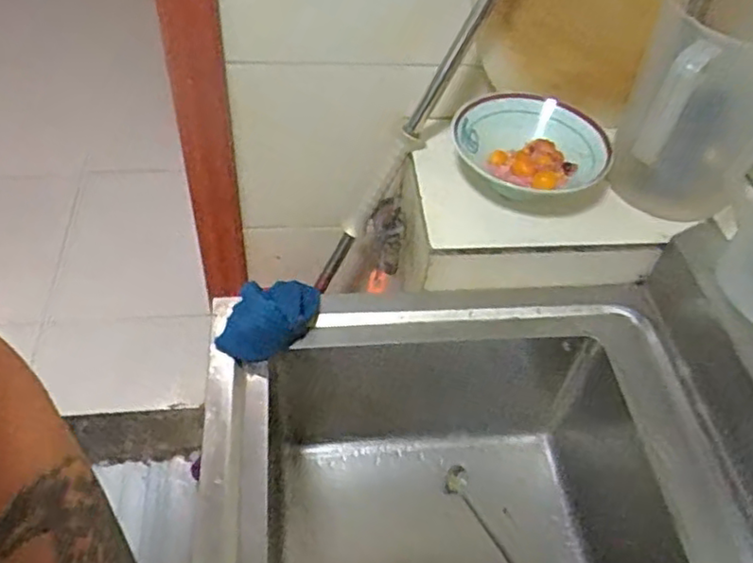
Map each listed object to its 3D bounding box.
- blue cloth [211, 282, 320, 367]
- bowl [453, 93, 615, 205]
[{"bbox_3d":[-0.126,0.043,0.790,0.092,0.039,0.119,15,50,8],"label":"blue cloth"},{"bbox_3d":[0.198,-0.164,0.884,0.197,0.078,0.176,13,50,6],"label":"bowl"}]

